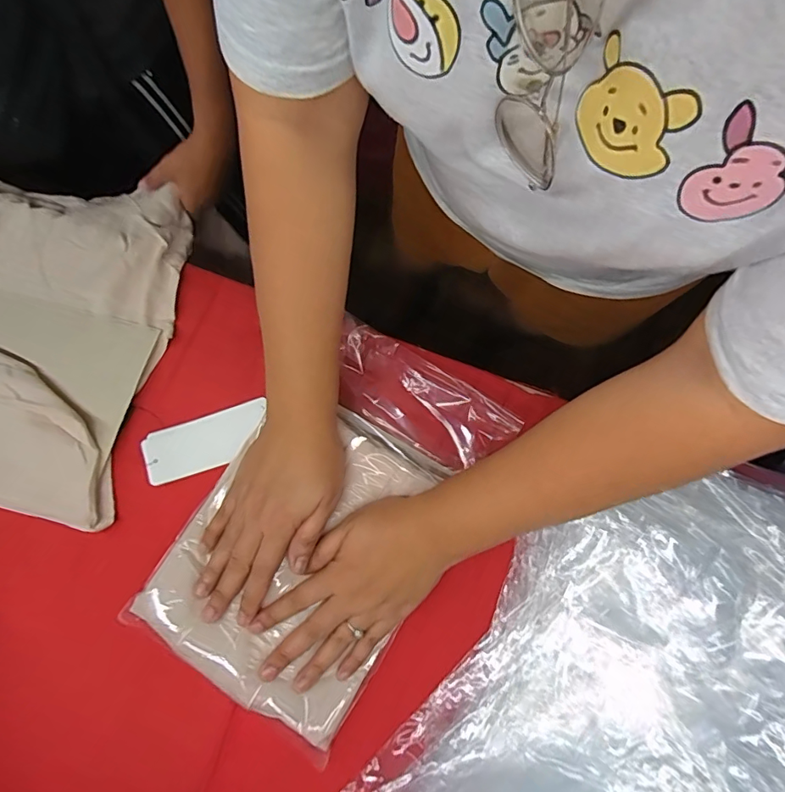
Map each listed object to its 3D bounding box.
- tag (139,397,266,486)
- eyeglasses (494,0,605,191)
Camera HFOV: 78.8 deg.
[{"bbox_3d":[-0.182,0.044,0.467,0.119,0.006,0.053,-18,74,-5],"label":"tag"},{"bbox_3d":[0.063,-0.151,0.207,0.023,0.126,0.050,-35,80,-4],"label":"eyeglasses"}]

